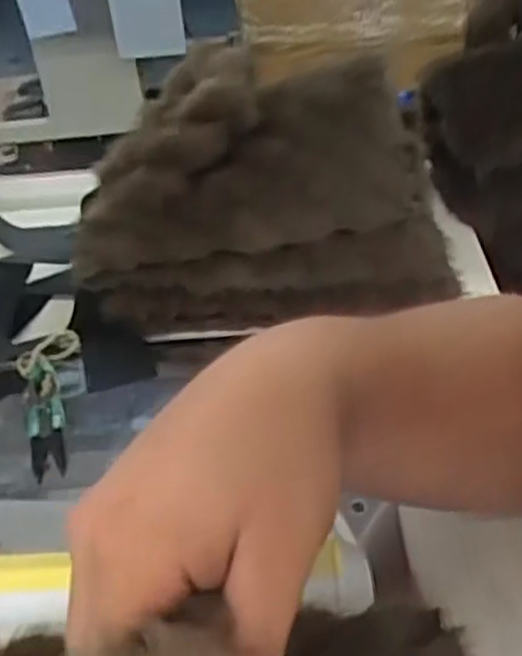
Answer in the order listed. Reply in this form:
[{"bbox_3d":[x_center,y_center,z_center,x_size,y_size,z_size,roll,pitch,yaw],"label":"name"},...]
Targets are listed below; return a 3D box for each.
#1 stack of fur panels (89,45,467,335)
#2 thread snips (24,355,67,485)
[{"bbox_3d":[-0.004,-0.113,0.620,0.284,0.170,0.153,0,37,8],"label":"stack of fur panels"},{"bbox_3d":[-0.149,0.059,0.551,0.025,0.012,0.113,-15,38,-11],"label":"thread snips"}]

